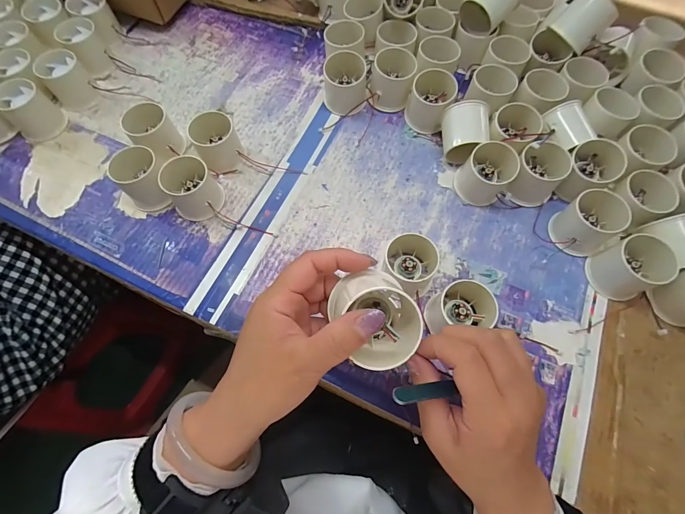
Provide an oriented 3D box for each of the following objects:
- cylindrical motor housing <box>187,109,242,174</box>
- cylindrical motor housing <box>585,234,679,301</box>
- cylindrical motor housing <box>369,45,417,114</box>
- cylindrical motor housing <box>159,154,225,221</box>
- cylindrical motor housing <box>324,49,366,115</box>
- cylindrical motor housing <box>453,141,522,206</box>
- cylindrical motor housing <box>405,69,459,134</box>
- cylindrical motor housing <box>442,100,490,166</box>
[{"bbox_3d":[-0.148,-0.135,0.402,0.049,0.050,0.050,0,68,1],"label":"cylindrical motor housing"},{"bbox_3d":[0.285,0.010,0.338,0.052,0.046,0.052,0,68,1],"label":"cylindrical motor housing"},{"bbox_3d":[0.062,-0.223,0.425,0.052,0.050,0.061,14,69,6],"label":"cylindrical motor housing"},{"bbox_3d":[-0.167,-0.077,0.379,0.053,0.046,0.057,0,68,1],"label":"cylindrical motor housing"},{"bbox_3d":[0.003,-0.218,0.423,0.052,0.055,0.058,-7,68,-2],"label":"cylindrical motor housing"},{"bbox_3d":[0.161,-0.094,0.383,0.053,0.052,0.057,0,68,1],"label":"cylindrical motor housing"},{"bbox_3d":[0.108,-0.191,0.420,0.052,0.045,0.058,20,70,8],"label":"cylindrical motor housing"},{"bbox_3d":[0.141,-0.139,0.396,0.049,0.050,0.062,-2,68,0],"label":"cylindrical motor housing"}]

